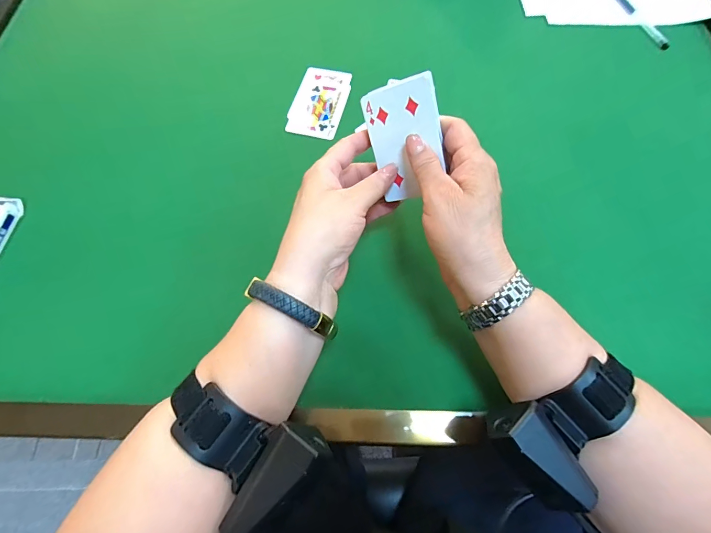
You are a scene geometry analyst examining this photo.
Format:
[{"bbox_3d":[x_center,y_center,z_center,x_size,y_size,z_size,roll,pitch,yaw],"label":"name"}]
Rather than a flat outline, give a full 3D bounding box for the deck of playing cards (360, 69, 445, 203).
[{"bbox_3d":[0.041,-0.101,0.292,0.057,0.088,0.009,-4,24,33],"label":"deck of playing cards"}]

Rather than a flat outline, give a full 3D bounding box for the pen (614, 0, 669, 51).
[{"bbox_3d":[0.363,-0.328,0.474,0.012,0.015,0.135,-17,67,-6],"label":"pen"}]

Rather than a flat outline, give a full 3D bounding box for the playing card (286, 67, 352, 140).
[{"bbox_3d":[-0.043,-0.196,0.432,0.061,0.007,0.105,13,68,5],"label":"playing card"}]

